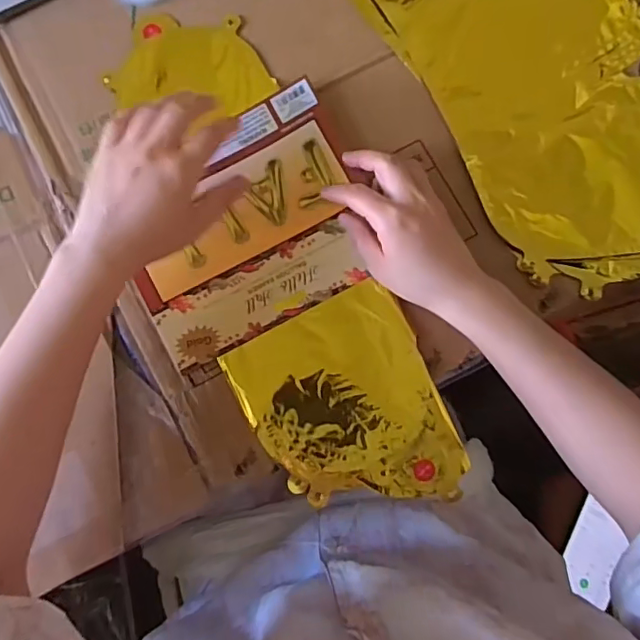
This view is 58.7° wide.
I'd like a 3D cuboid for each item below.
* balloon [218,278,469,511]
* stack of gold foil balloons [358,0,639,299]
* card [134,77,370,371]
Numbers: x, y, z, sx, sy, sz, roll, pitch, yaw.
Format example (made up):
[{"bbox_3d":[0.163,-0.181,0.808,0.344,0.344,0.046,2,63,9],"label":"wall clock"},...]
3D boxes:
[{"bbox_3d":[0.023,0.067,0.415,0.130,0.010,0.156,-28,81,-4],"label":"balloon"},{"bbox_3d":[0.178,-0.225,0.461,0.219,0.017,0.441,-30,82,-4],"label":"stack of gold foil balloons"},{"bbox_3d":[-0.057,-0.074,0.437,0.184,0.010,0.156,-28,81,-4],"label":"card"}]

